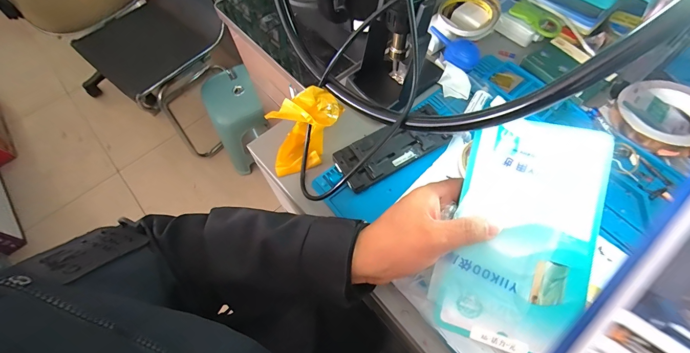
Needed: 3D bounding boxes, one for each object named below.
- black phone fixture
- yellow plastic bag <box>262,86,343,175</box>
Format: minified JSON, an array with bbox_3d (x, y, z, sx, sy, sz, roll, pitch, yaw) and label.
[{"bbox_3d":[0.062,-0.036,0.410,0.148,0.025,0.059,-27,66,-11],"label":"black phone fixture"},{"bbox_3d":[-0.050,-0.055,0.387,0.101,0.079,0.052,-27,66,-11],"label":"yellow plastic bag"}]

